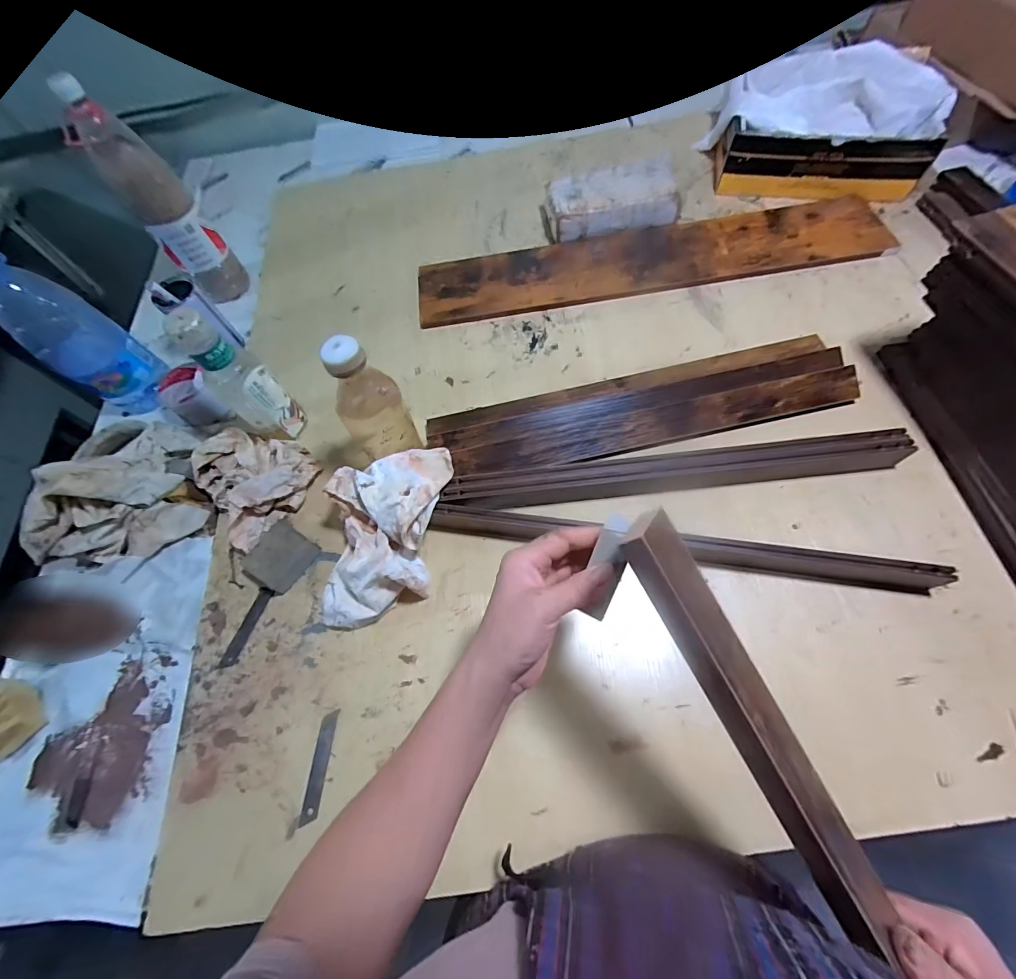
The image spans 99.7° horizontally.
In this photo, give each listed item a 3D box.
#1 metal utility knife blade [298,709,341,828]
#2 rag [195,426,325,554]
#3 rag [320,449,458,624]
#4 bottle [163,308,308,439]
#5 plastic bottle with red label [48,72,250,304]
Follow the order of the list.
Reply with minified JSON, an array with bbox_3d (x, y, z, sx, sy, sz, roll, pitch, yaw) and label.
[{"bbox_3d":[-0.193,0.283,0.439,0.017,0.004,0.099,5,66,-1],"label":"metal utility knife blade"},{"bbox_3d":[-0.343,-0.023,0.567,0.159,0.046,0.136,38,73,18],"label":"rag"},{"bbox_3d":[-0.142,0.052,0.498,0.119,0.075,0.204,7,66,7],"label":"rag"},{"bbox_3d":[-0.330,-0.131,0.530,0.056,0.196,0.069,39,74,19],"label":"bottle"},{"bbox_3d":[-0.514,-0.420,0.645,0.086,0.296,0.076,-36,67,-11],"label":"plastic bottle with red label"}]

